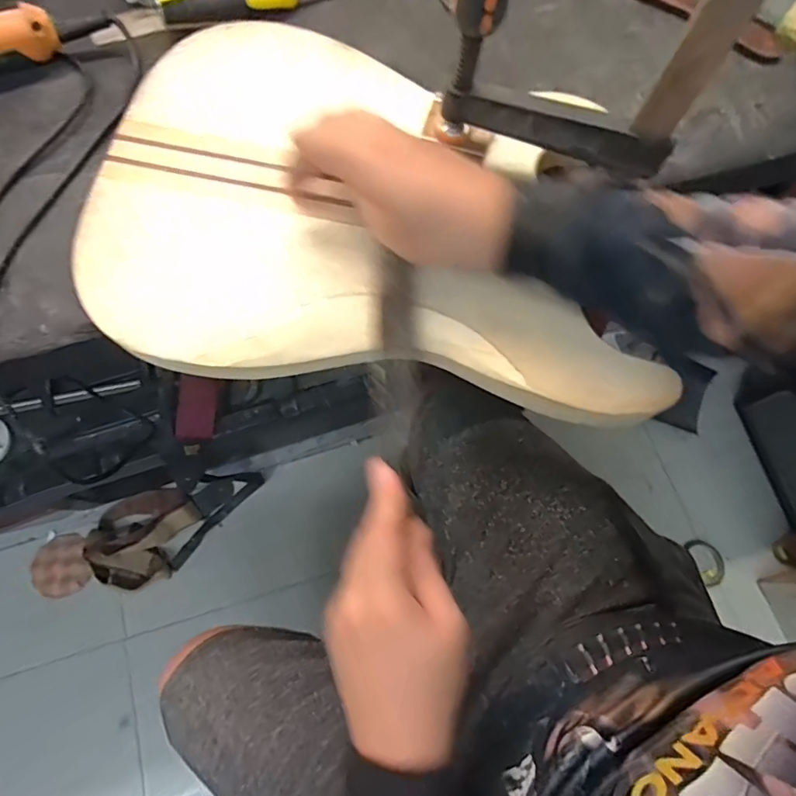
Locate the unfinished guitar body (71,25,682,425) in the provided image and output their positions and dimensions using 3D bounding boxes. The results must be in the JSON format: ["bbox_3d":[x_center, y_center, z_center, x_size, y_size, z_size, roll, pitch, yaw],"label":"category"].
[{"bbox_3d":[-0.018,-0.148,0.385,0.428,0.032,0.283,7,72,1],"label":"unfinished guitar body"}]

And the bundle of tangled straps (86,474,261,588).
[{"bbox_3d":[-0.455,0.268,1.042,0.358,0.048,0.178,-18,73,-7],"label":"bundle of tangled straps"}]

